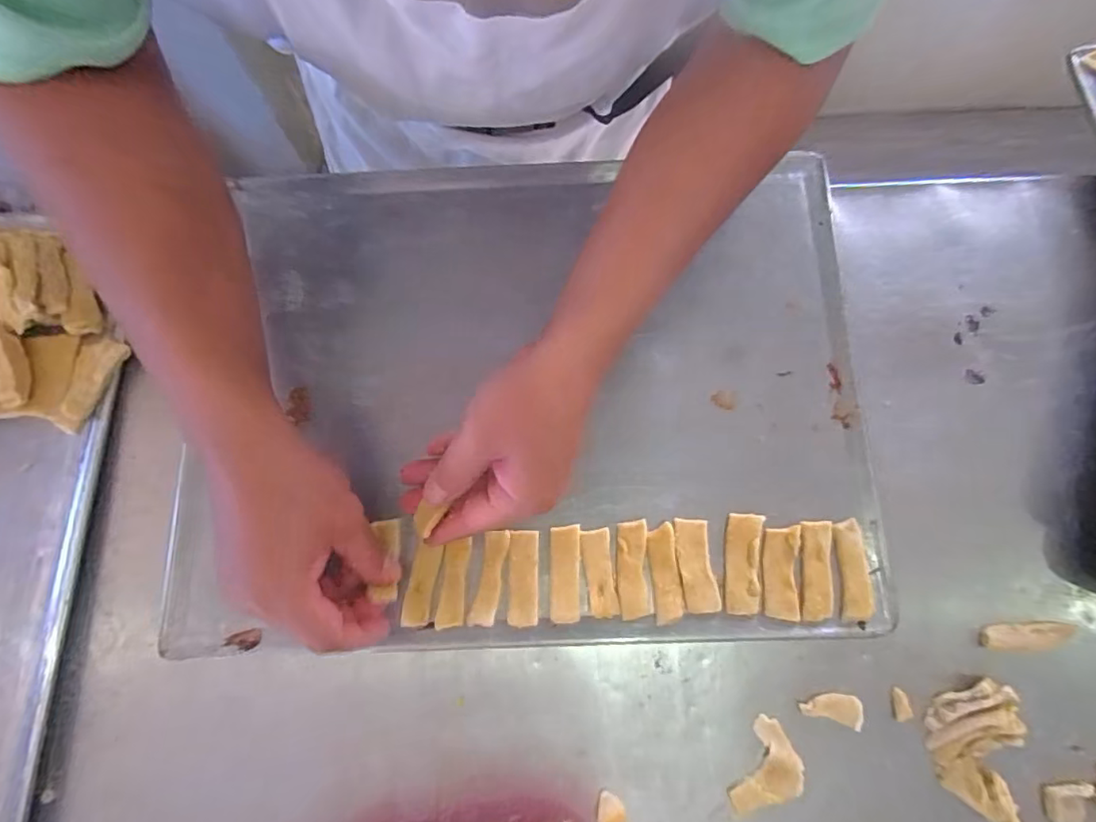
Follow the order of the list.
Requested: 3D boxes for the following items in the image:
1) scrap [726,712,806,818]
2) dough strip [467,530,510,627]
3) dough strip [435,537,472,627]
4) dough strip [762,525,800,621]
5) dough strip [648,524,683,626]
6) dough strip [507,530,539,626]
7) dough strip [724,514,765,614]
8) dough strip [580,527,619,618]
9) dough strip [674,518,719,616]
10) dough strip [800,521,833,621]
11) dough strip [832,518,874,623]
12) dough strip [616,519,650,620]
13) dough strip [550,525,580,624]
[{"bbox_3d":[0.129,0.210,0.322,0.033,0.005,0.053,26,79,6],"label":"scrap"},{"bbox_3d":[-0.036,0.103,0.344,0.016,0.004,0.058,10,78,3],"label":"dough strip"},{"bbox_3d":[-0.059,0.107,0.344,0.017,0.004,0.052,4,77,2],"label":"dough strip"},{"bbox_3d":[0.143,0.099,0.343,0.022,0.004,0.054,5,77,2],"label":"dough strip"},{"bbox_3d":[0.072,0.100,0.345,0.017,0.004,0.058,-5,77,0],"label":"dough strip"},{"bbox_3d":[-0.015,0.103,0.346,0.018,0.004,0.057,0,77,1],"label":"dough strip"},{"bbox_3d":[0.121,0.094,0.346,0.021,0.004,0.060,8,77,2],"label":"dough strip"},{"bbox_3d":[0.032,0.100,0.346,0.018,0.004,0.053,-6,77,-1],"label":"dough strip"},{"bbox_3d":[0.092,0.095,0.345,0.021,0.004,0.055,-4,77,0],"label":"dough strip"},{"bbox_3d":[0.165,0.098,0.343,0.019,0.004,0.059,4,77,2],"label":"dough strip"},{"bbox_3d":[0.187,0.097,0.342,0.018,0.004,0.058,-2,77,0],"label":"dough strip"},{"bbox_3d":[0.052,0.098,0.345,0.019,0.004,0.059,0,77,1],"label":"dough strip"},{"bbox_3d":[0.011,0.101,0.347,0.018,0.004,0.058,0,77,1],"label":"dough strip"}]

